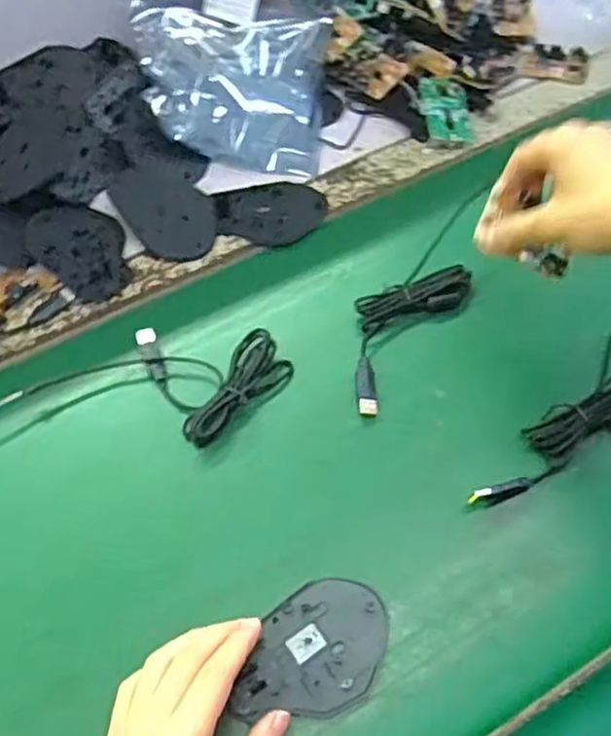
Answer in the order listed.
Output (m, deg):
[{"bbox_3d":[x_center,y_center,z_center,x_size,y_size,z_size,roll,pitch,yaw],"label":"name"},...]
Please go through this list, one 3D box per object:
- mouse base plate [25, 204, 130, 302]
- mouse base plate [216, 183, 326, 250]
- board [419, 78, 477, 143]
[{"bbox_3d":[-0.192,-0.101,0.620,0.074,0.014,0.107,-25,59,-15],"label":"mouse base plate"},{"bbox_3d":[-0.031,-0.140,0.655,0.096,0.010,0.075,-2,58,-3],"label":"mouse base plate"},{"bbox_3d":[0.136,-0.254,0.714,0.047,0.016,0.079,-7,59,-6],"label":"board"}]

